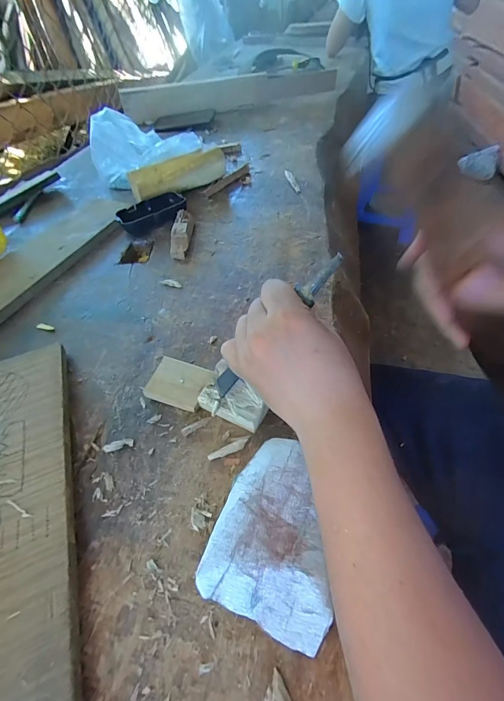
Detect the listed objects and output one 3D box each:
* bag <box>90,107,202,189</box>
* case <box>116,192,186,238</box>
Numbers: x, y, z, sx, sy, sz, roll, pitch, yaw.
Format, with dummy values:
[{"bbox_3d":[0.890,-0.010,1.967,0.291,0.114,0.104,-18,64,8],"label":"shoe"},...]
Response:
[{"bbox_3d":[-0.198,-0.370,0.579,0.190,0.103,0.086,6,52,9],"label":"bag"},{"bbox_3d":[-0.165,-0.226,0.518,0.070,0.024,0.113,31,60,27],"label":"case"}]

